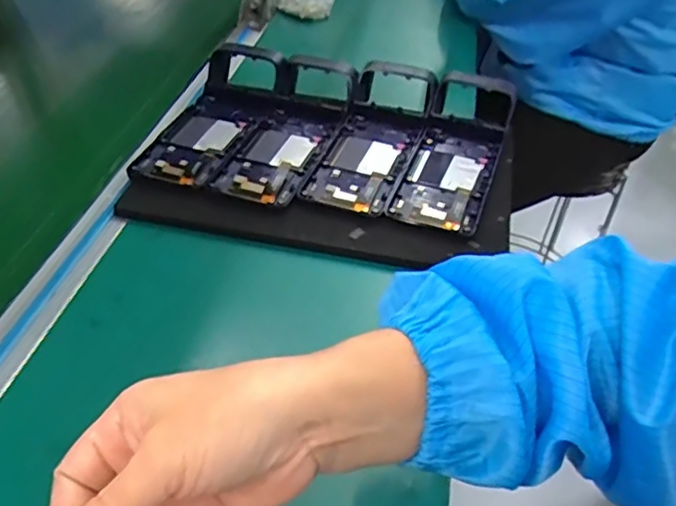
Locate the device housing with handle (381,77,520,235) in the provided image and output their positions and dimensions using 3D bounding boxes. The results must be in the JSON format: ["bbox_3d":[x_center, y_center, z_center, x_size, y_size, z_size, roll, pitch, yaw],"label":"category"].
[{"bbox_3d":[0.109,-0.102,0.572,0.083,0.042,0.206,15,44,16],"label":"device housing with handle"}]

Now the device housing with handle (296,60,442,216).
[{"bbox_3d":[0.035,-0.121,0.591,0.080,0.044,0.205,13,44,14],"label":"device housing with handle"}]

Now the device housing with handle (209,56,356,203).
[{"bbox_3d":[-0.046,-0.131,0.601,0.084,0.041,0.211,12,43,13],"label":"device housing with handle"}]

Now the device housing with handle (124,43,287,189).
[{"bbox_3d":[-0.125,-0.144,0.621,0.090,0.043,0.211,16,44,17],"label":"device housing with handle"}]

